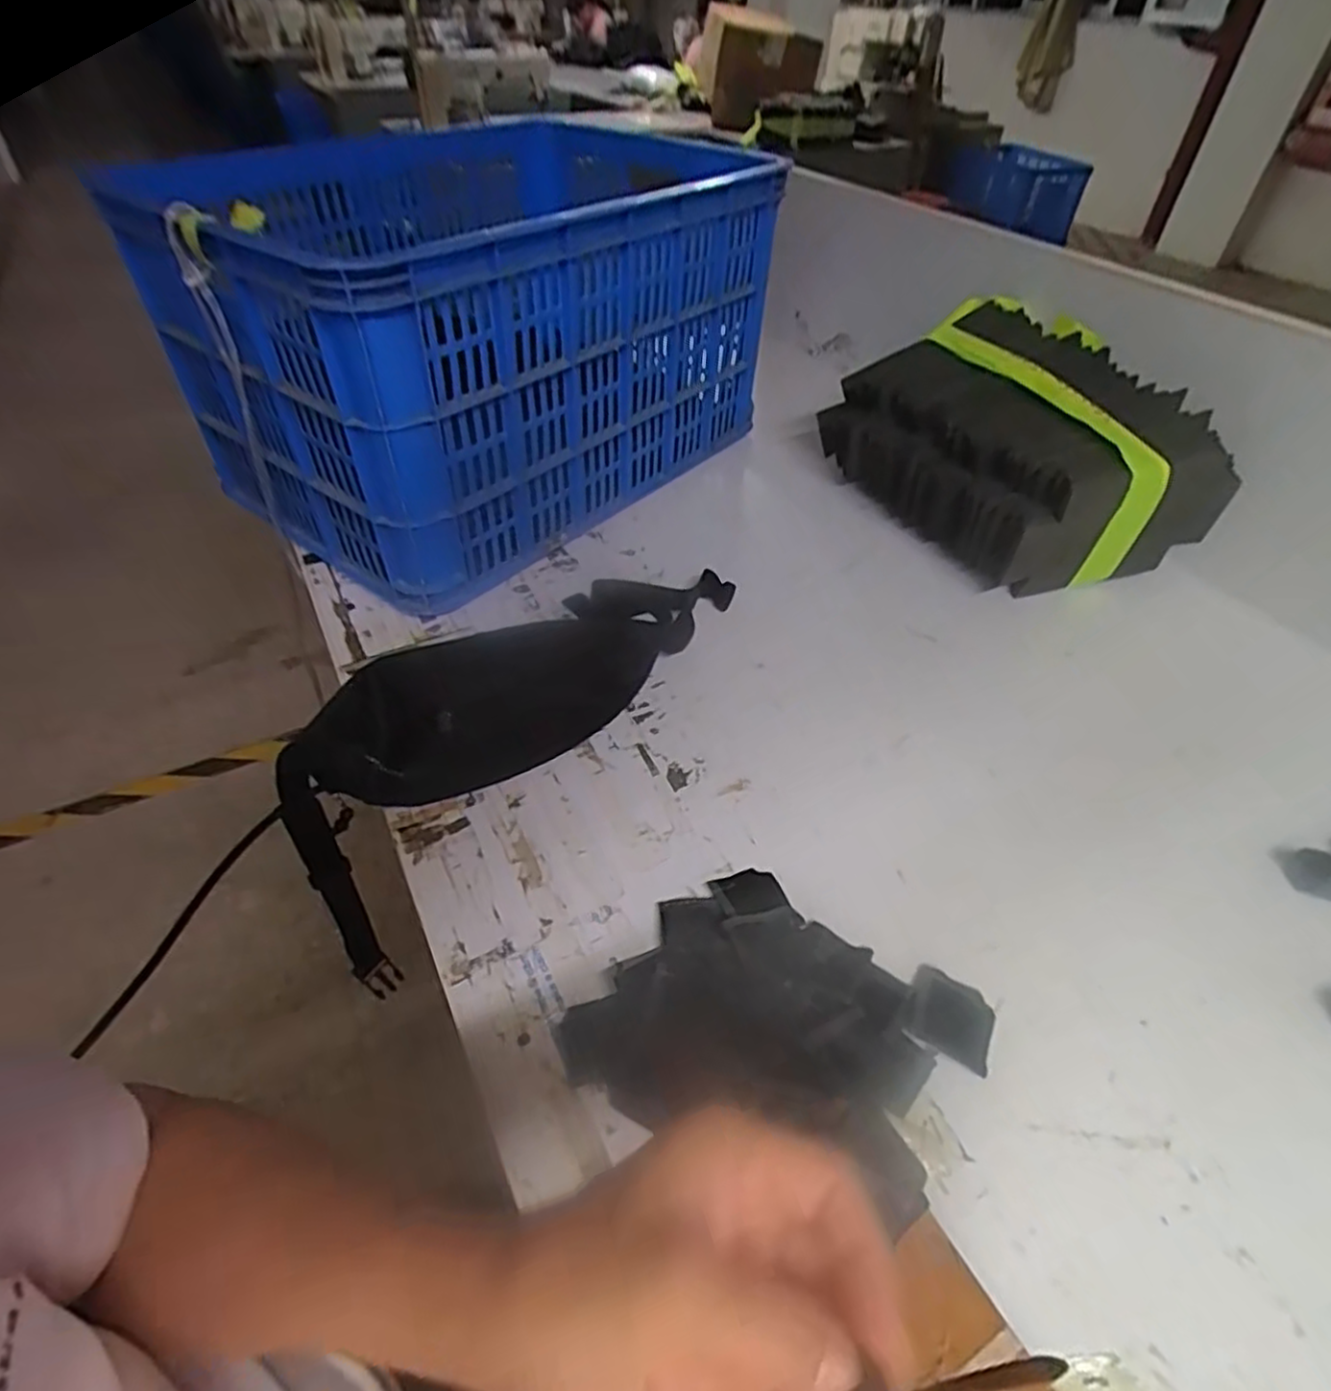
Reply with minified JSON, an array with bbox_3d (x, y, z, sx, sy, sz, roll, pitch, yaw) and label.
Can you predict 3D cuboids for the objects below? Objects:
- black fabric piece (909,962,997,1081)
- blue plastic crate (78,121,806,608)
[{"bbox_3d":[0.177,0.198,0.445,0.049,0.005,0.051,19,47,19],"label":"black fabric piece"},{"bbox_3d":[-0.188,-0.397,0.827,0.379,0.318,0.566,31,52,26],"label":"blue plastic crate"}]

